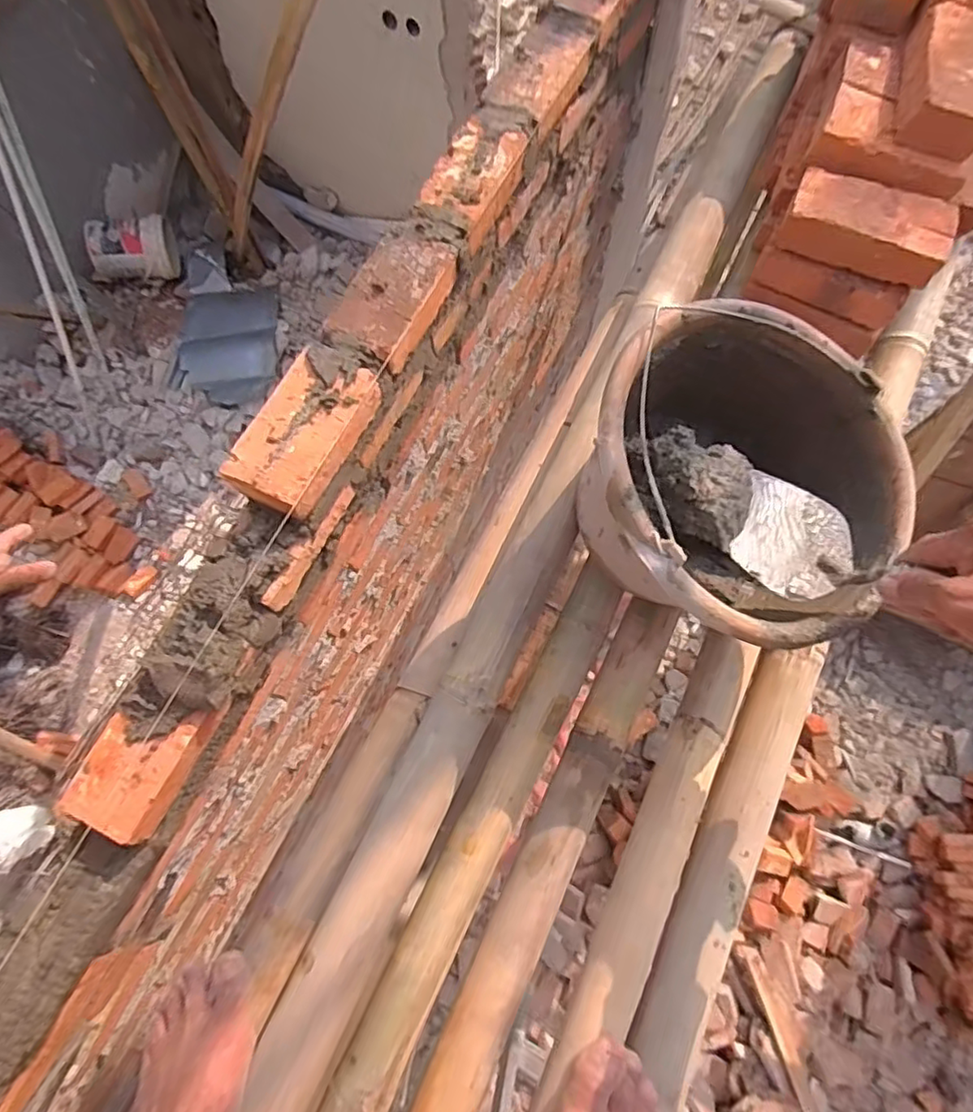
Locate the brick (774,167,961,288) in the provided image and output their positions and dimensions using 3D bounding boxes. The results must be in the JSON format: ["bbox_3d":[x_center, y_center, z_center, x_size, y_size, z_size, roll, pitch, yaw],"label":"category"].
[{"bbox_3d":[0.382,-0.334,0.616,0.153,0.038,0.085,24,75,9],"label":"brick"}]

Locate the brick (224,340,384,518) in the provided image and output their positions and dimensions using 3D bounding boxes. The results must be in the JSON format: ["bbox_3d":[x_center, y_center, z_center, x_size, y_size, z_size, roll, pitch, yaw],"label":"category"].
[{"bbox_3d":[-0.179,-0.118,0.593,0.081,0.041,0.157,24,75,9],"label":"brick"}]

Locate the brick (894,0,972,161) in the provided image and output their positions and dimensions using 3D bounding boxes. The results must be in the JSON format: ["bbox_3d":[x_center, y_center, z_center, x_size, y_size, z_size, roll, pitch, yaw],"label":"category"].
[{"bbox_3d":[0.458,-0.473,0.604,0.081,0.041,0.152,13,73,6],"label":"brick"}]

